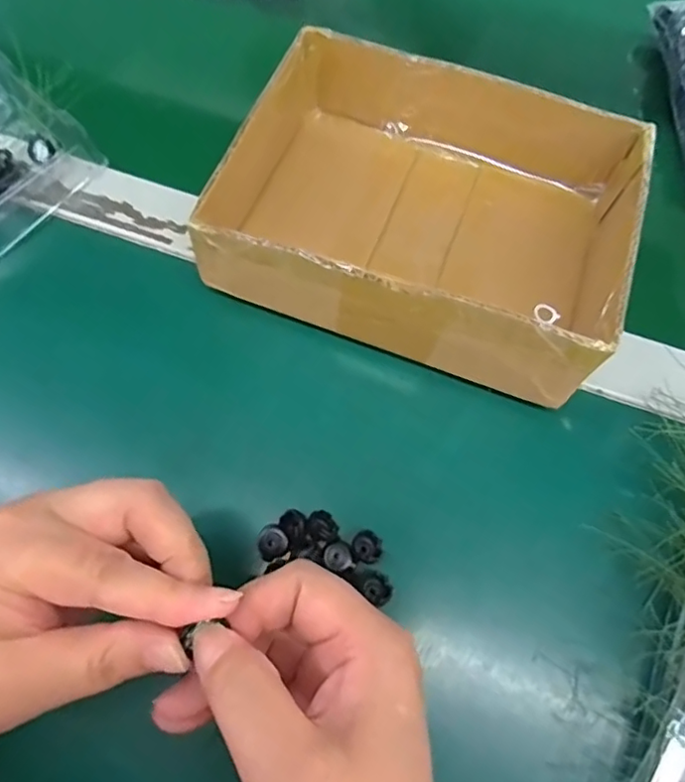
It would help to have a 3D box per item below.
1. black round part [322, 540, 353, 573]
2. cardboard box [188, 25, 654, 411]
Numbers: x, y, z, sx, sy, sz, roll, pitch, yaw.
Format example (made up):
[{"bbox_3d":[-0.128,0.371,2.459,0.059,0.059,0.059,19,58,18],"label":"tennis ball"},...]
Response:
[{"bbox_3d":[-0.002,0.079,0.272,0.013,0.004,0.014,0,70,-1],"label":"black round part"},{"bbox_3d":[0.045,-0.102,0.307,0.204,0.065,0.164,19,71,6],"label":"cardboard box"}]

